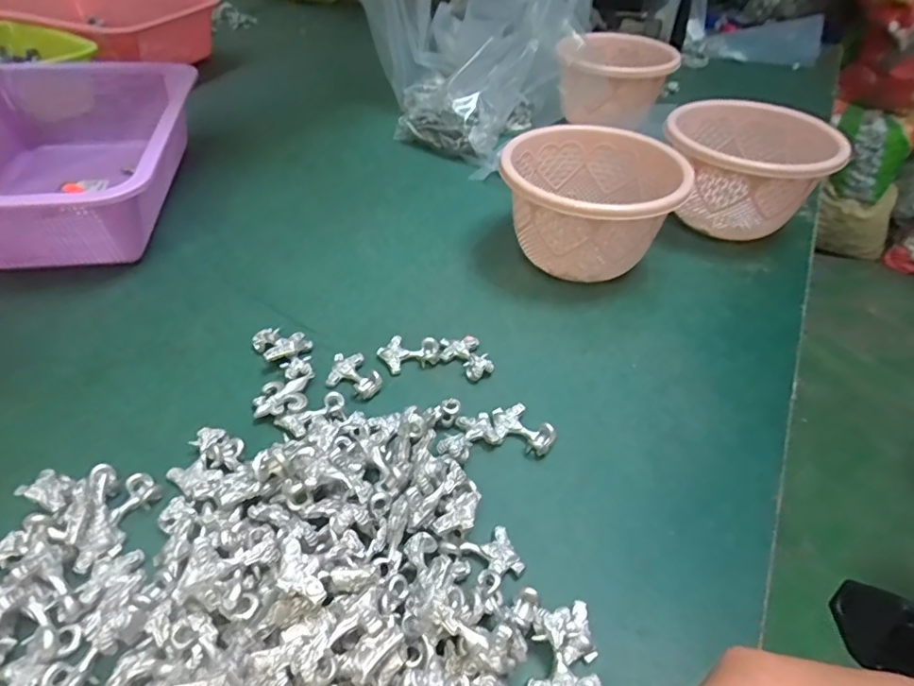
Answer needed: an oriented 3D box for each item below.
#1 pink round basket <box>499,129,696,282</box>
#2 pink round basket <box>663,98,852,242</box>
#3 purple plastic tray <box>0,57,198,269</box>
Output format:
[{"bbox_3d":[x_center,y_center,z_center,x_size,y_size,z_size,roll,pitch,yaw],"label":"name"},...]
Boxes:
[{"bbox_3d":[0.106,-0.112,0.457,0.141,0.091,0.131,6,45,0],"label":"pink round basket"},{"bbox_3d":[0.276,-0.164,0.527,0.140,0.094,0.156,34,51,26],"label":"pink round basket"},{"bbox_3d":[-0.367,-0.175,0.498,0.219,0.080,0.288,-5,46,-10],"label":"purple plastic tray"}]

